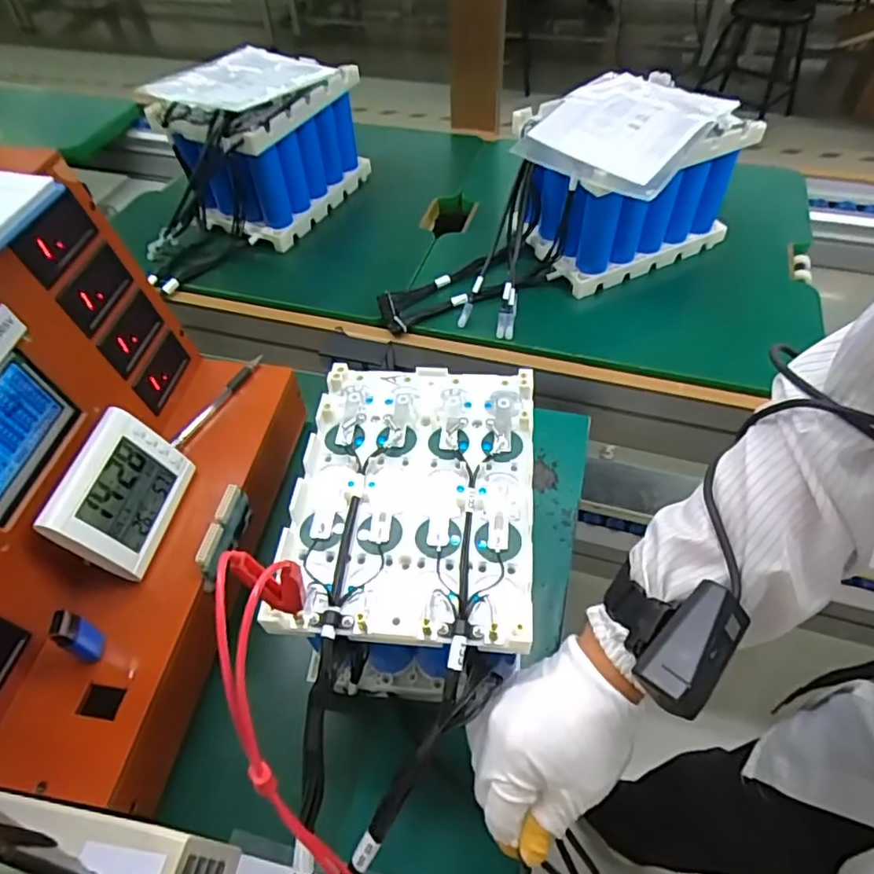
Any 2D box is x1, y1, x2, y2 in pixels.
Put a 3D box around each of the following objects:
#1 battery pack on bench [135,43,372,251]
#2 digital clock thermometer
[{"bbox_3d":[-0.237,-0.420,0.841,0.166,0.184,0.245,23,57,19],"label":"battery pack on bench"},{"bbox_3d":[-0.259,0.048,0.484,0.034,0.090,0.114,-12,47,27],"label":"digital clock thermometer"}]

